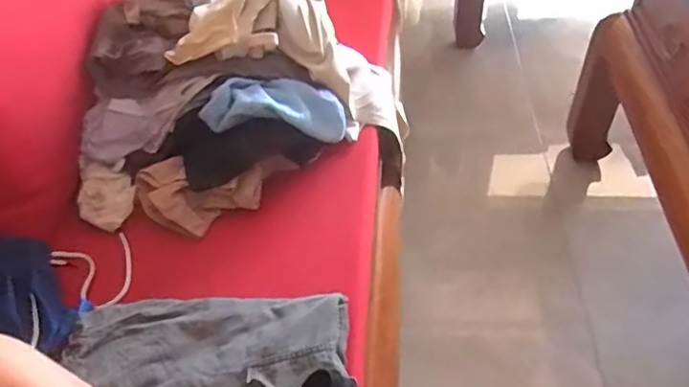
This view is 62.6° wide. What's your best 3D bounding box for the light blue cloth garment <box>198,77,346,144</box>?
[{"bbox_3d":[-0.095,-0.123,0.790,0.189,0.065,0.084,1,47,6],"label":"light blue cloth garment"}]

